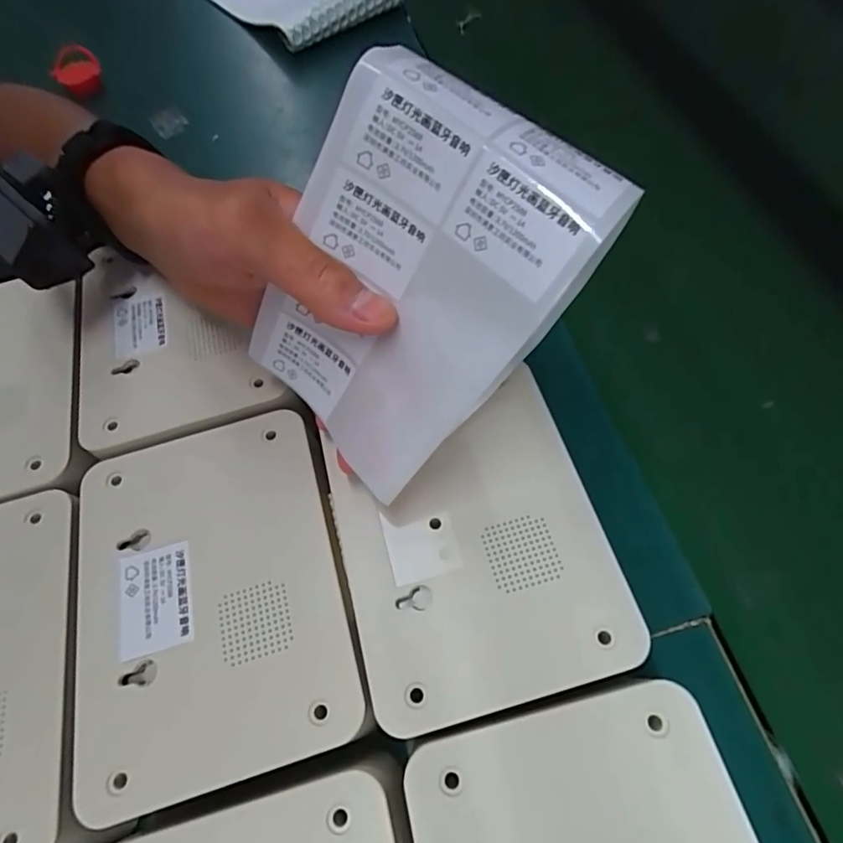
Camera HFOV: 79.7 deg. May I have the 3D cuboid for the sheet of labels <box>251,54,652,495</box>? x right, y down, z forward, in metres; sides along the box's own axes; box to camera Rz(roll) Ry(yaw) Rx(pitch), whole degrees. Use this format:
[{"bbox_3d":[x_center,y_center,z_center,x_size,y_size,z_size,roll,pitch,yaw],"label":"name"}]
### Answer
[{"bbox_3d":[-0.006,-0.047,0.185,0.097,0.132,0.022,38,28,10],"label":"sheet of labels"}]

